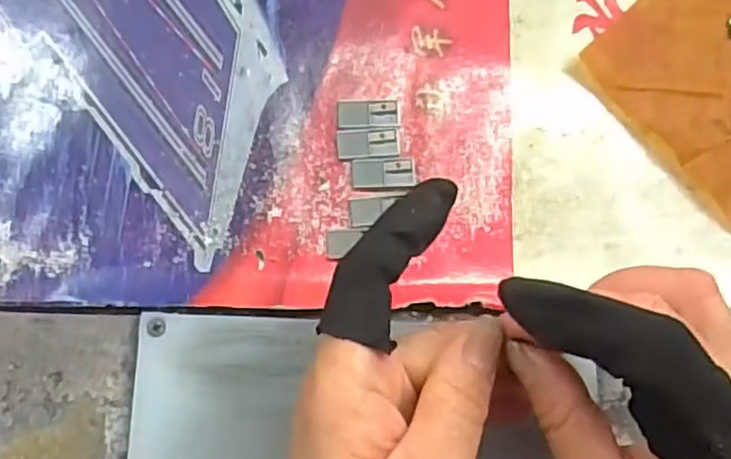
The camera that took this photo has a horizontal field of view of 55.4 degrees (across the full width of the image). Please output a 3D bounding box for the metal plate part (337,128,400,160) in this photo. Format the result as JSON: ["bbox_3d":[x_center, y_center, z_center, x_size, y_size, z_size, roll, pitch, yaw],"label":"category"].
[{"bbox_3d":[0.002,-0.039,0.314,0.028,0.004,0.014,-2,82,-5],"label":"metal plate part"}]

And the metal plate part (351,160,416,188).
[{"bbox_3d":[0.008,-0.025,0.314,0.029,0.004,0.012,-2,82,-5],"label":"metal plate part"}]

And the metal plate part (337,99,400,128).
[{"bbox_3d":[0.002,-0.053,0.317,0.029,0.004,0.013,-1,82,-5],"label":"metal plate part"}]

